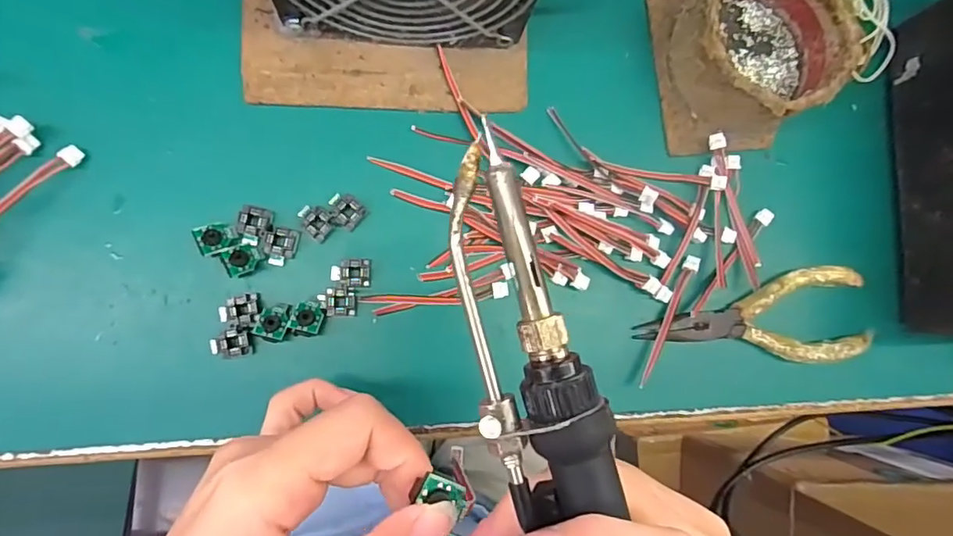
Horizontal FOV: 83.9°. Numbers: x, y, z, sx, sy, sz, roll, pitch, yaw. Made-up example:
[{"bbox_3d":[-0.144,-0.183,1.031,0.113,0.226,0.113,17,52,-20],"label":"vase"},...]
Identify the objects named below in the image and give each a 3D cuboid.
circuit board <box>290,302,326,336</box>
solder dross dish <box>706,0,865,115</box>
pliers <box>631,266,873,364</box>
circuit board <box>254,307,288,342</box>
[{"bbox_3d":[-0.081,0.024,0.257,0.015,0.012,0.014,15,84,-6],"label":"circuit board"},{"bbox_3d":[0.151,-0.119,0.281,0.079,0.041,0.080,1,86,-8],"label":"solder dross dish"},{"bbox_3d":[0.151,0.027,0.288,0.127,0.013,0.050,-2,86,-8],"label":"pliers"},{"bbox_3d":[-0.097,0.026,0.251,0.015,0.004,0.015,14,65,3],"label":"circuit board"}]

